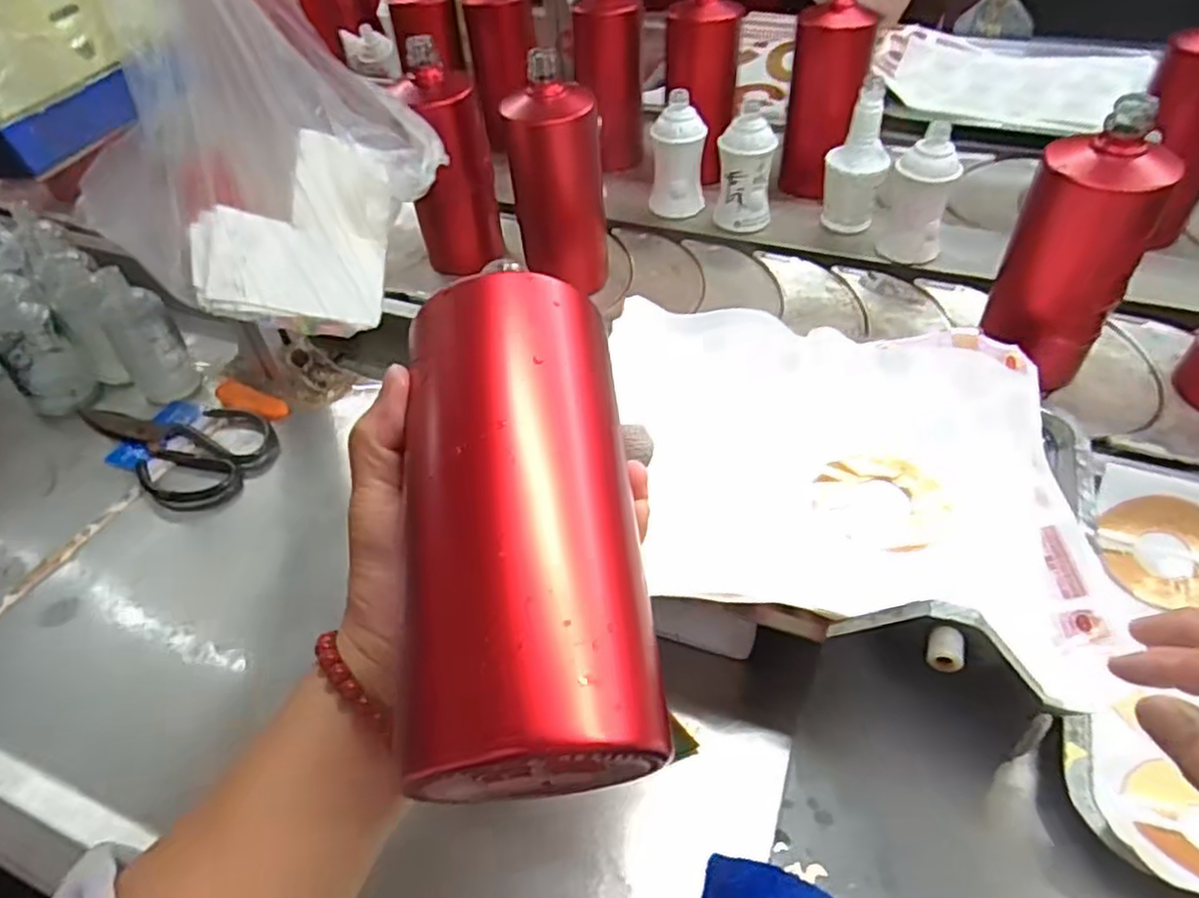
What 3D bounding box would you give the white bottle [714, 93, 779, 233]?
[{"bbox_3d":[0.149,-0.280,0.728,0.056,0.119,0.045,1,47,2],"label":"white bottle"}]

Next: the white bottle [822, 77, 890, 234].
[{"bbox_3d":[0.253,-0.282,0.701,0.050,0.130,0.052,4,47,5],"label":"white bottle"}]

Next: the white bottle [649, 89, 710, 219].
[{"bbox_3d":[0.083,-0.302,0.754,0.059,0.118,0.052,1,47,2],"label":"white bottle"}]

